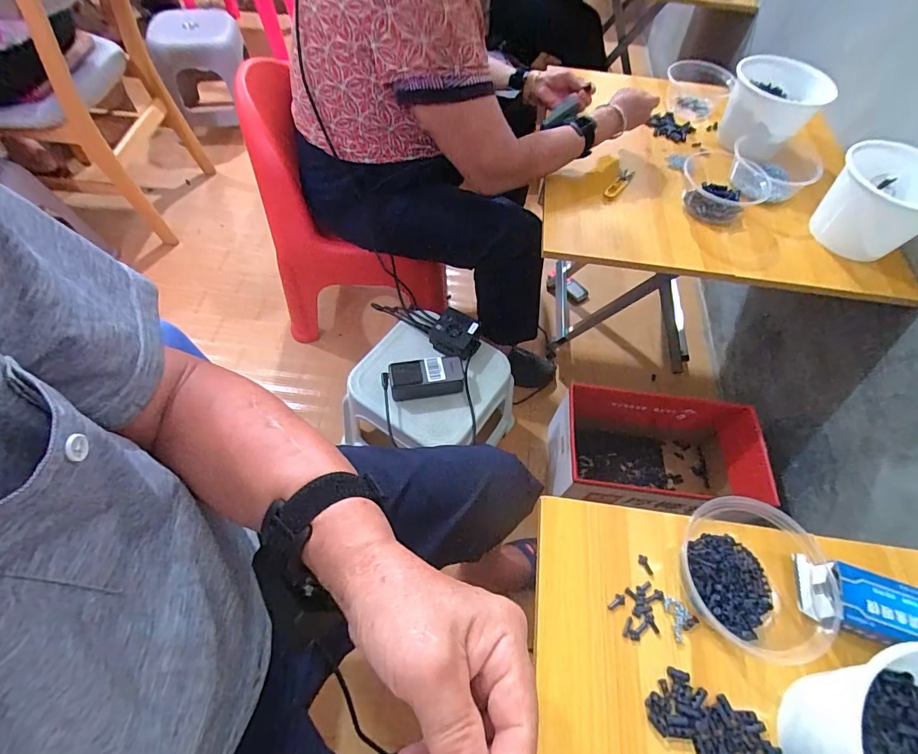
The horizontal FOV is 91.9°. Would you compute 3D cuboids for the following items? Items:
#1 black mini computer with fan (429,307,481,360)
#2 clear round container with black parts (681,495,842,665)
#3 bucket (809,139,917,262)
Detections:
[{"bbox_3d":[-0.002,-0.086,0.867,0.096,0.038,0.090,27,62,12],"label":"black mini computer with fan"},{"bbox_3d":[0.294,0.195,0.424,0.140,0.056,0.130,9,60,2],"label":"clear round container with black parts"},{"bbox_3d":[0.701,-0.291,0.725,0.164,0.135,0.162,1,60,-2],"label":"bucket"}]

